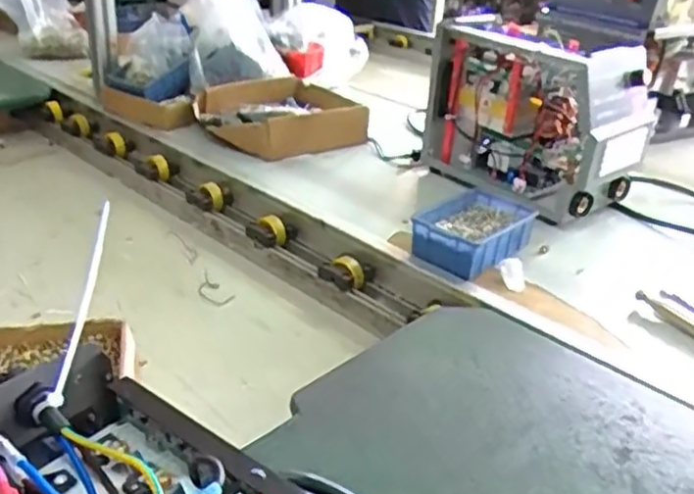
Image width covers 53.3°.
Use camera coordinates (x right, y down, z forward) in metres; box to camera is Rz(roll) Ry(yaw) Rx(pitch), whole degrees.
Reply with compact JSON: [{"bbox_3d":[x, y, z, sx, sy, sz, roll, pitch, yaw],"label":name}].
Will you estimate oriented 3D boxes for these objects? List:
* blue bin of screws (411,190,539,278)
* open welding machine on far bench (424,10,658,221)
[{"bbox_3d":[0.159,-0.016,0.865,0.153,0.050,0.106,-21,37,-38],"label":"blue bin of screws"},{"bbox_3d":[0.264,-0.182,1.003,0.139,0.238,0.294,-22,38,-39],"label":"open welding machine on far bench"}]

